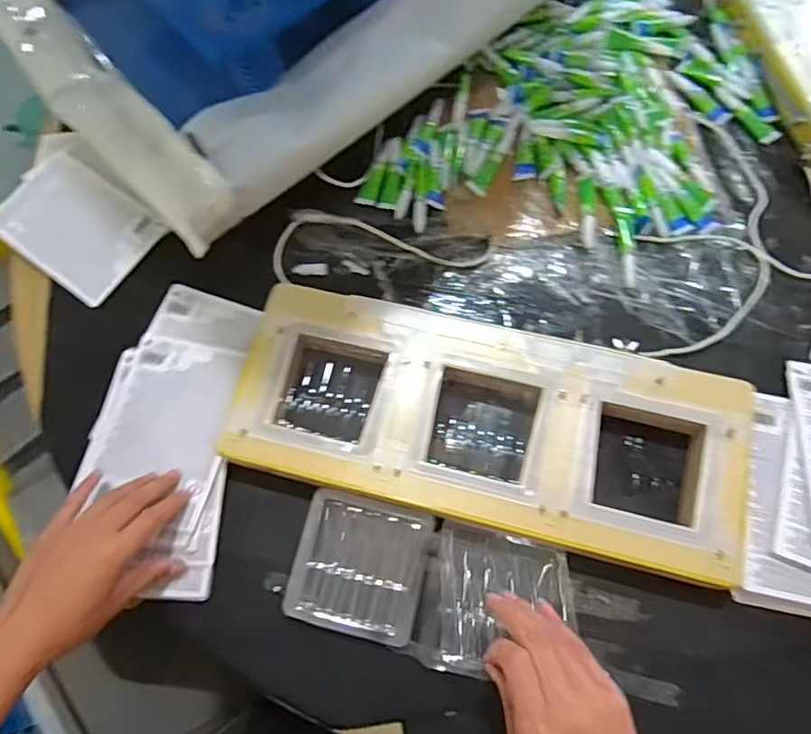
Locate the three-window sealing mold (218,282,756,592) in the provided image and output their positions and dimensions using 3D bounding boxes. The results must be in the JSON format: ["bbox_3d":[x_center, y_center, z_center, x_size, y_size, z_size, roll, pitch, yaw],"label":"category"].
[{"bbox_3d":[0.067,0.049,0.503,0.423,0.039,0.170,13,71,7],"label":"three-window sealing mold"}]

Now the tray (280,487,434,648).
[{"bbox_3d":[-0.037,0.162,0.479,0.104,0.013,0.103,13,71,7],"label":"tray"}]

